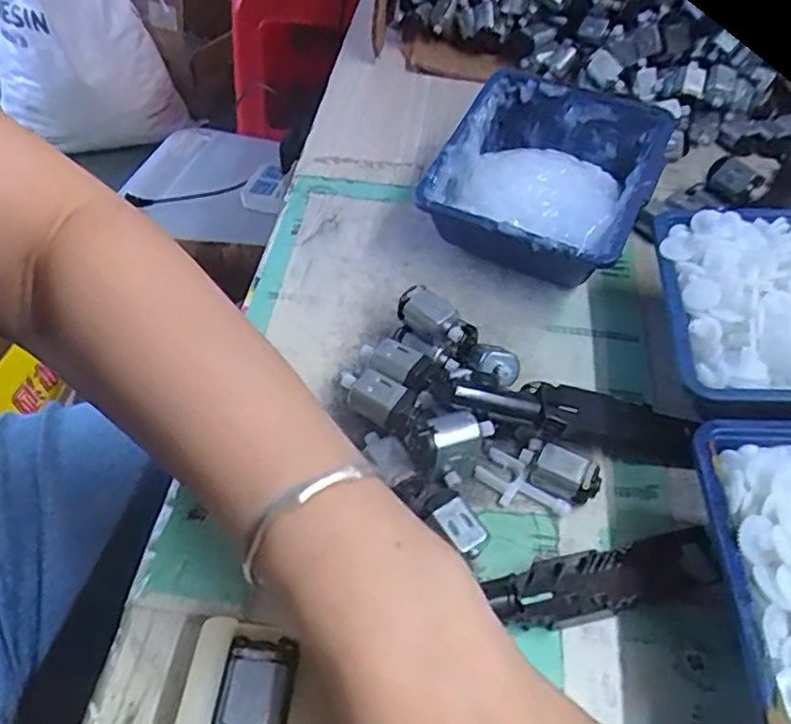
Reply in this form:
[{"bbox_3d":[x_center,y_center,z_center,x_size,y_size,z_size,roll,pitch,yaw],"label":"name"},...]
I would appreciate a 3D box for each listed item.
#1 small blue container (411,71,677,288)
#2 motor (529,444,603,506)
[{"bbox_3d":[0.085,-0.101,0.384,0.109,0.057,0.129,22,52,15],"label":"small blue container"},{"bbox_3d":[0.071,0.048,0.285,0.028,0.015,0.018,25,53,17],"label":"motor"}]

